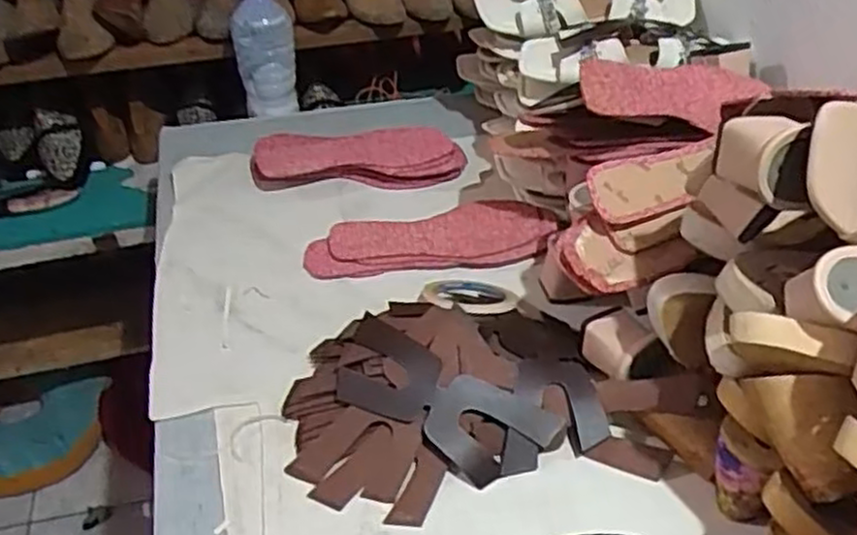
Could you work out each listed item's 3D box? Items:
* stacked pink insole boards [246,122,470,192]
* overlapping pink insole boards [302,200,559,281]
[{"bbox_3d":[-0.090,-0.144,0.986,0.261,0.052,0.090,-2,43,-2],"label":"stacked pink insole boards"},{"bbox_3d":[0.003,-0.036,0.877,0.285,0.027,0.089,-5,43,-5],"label":"overlapping pink insole boards"}]

